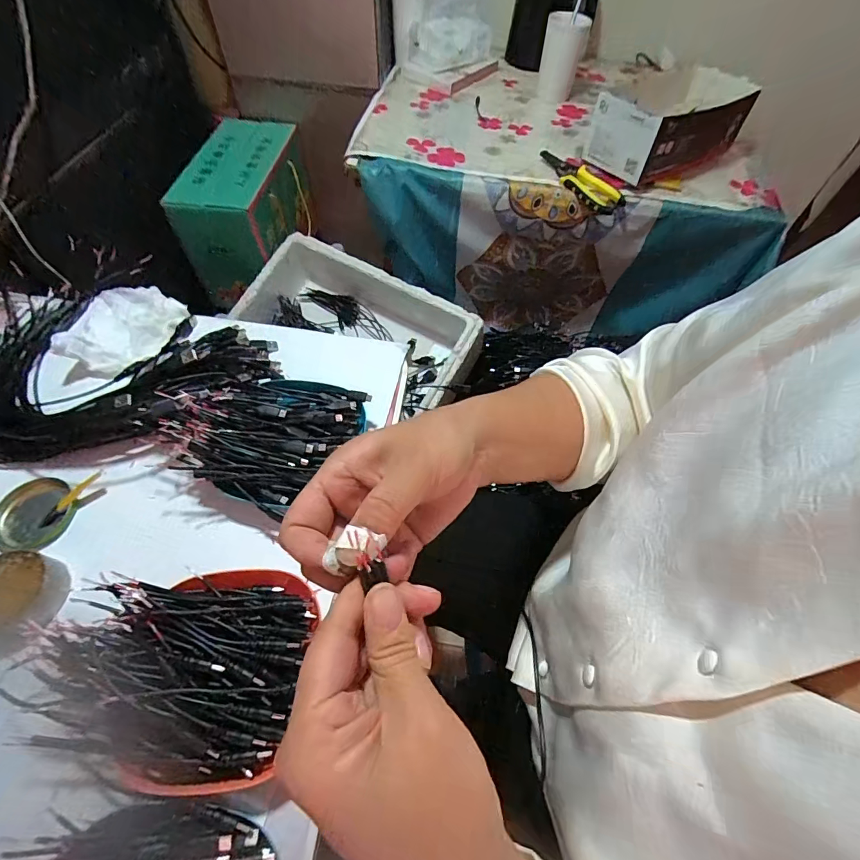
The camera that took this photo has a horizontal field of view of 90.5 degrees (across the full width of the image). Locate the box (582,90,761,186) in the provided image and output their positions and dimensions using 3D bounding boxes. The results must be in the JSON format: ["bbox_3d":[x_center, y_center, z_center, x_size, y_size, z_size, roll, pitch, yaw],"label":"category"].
[{"bbox_3d":[0.399,-0.506,0.707,0.252,0.091,0.129,-28,63,-19],"label":"box"}]

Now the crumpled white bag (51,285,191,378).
[{"bbox_3d":[-0.374,-0.129,0.502,0.127,0.037,0.128,29,61,15],"label":"crumpled white bag"}]

